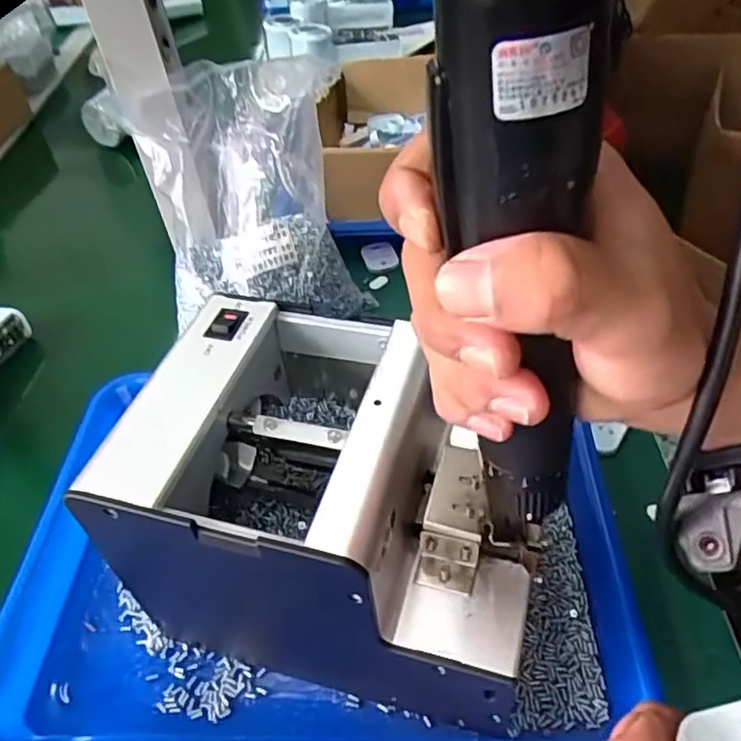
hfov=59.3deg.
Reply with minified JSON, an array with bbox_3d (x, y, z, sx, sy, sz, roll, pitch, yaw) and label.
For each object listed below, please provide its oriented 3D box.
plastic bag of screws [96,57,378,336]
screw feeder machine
[{"bbox_3d":[-0.081,-0.117,0.460,0.144,0.152,0.091,-13,48,-9],"label":"plastic bag of screws"},{"bbox_3d":[-0.014,0.065,0.310,0.166,0.141,0.122,10,48,16],"label":"screw feeder machine"}]

